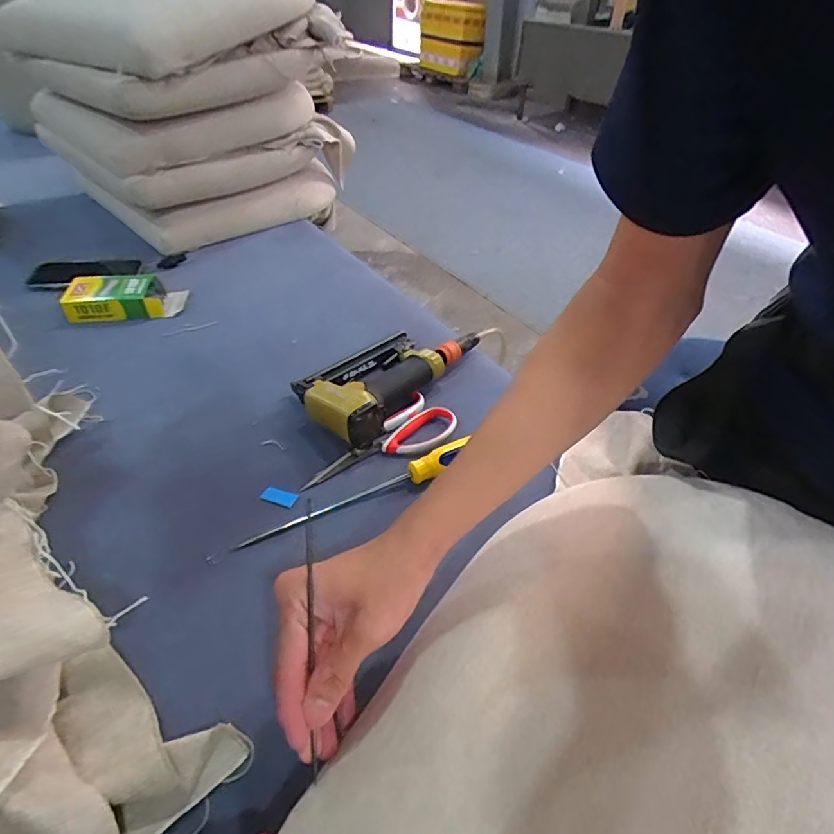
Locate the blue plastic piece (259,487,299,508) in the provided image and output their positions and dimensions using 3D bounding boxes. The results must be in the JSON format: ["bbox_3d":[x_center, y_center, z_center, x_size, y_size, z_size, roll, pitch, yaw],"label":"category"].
[{"bbox_3d":[-0.137,0.080,0.514,0.036,0.004,0.016,16,44,14],"label":"blue plastic piece"}]

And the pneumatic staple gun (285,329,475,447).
[{"bbox_3d":[-0.027,-0.057,0.635,0.269,0.047,0.133,-33,53,-33],"label":"pneumatic staple gun"}]

